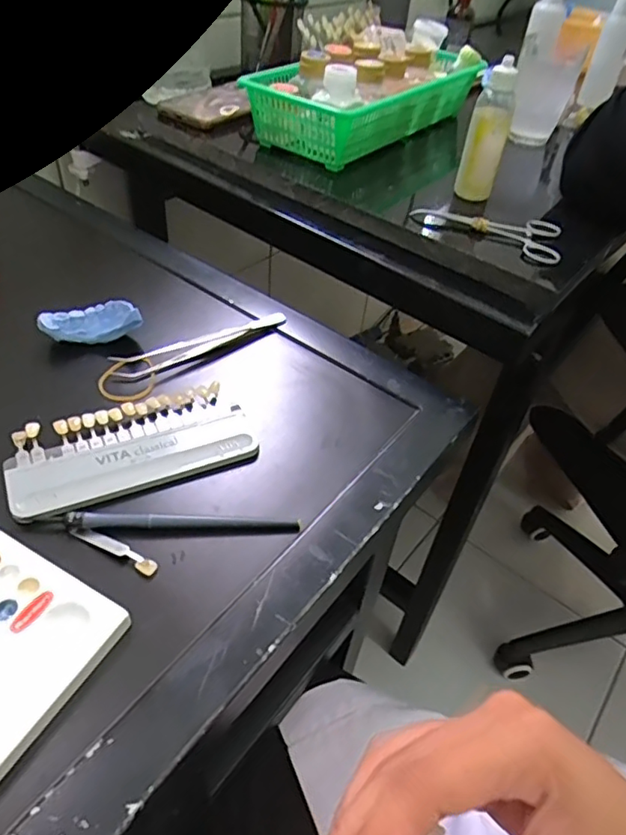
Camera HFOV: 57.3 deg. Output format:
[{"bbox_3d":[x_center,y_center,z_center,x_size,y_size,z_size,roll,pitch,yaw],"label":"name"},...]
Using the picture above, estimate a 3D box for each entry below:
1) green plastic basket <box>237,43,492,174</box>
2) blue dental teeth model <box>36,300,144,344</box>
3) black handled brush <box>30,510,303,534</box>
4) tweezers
[{"bbox_3d":[0.065,-0.330,0.602,0.116,0.060,0.278,31,49,23],"label":"green plastic basket"},{"bbox_3d":[-0.165,-0.071,0.428,0.071,0.025,0.022,-4,45,-11],"label":"blue dental teeth model"},{"bbox_3d":[-0.078,0.059,0.324,0.142,0.010,0.010,0,44,-7],"label":"black handled brush"},{"bbox_3d":[-0.084,-0.060,0.445,0.145,0.017,0.020,-25,52,-29],"label":"tweezers"}]

